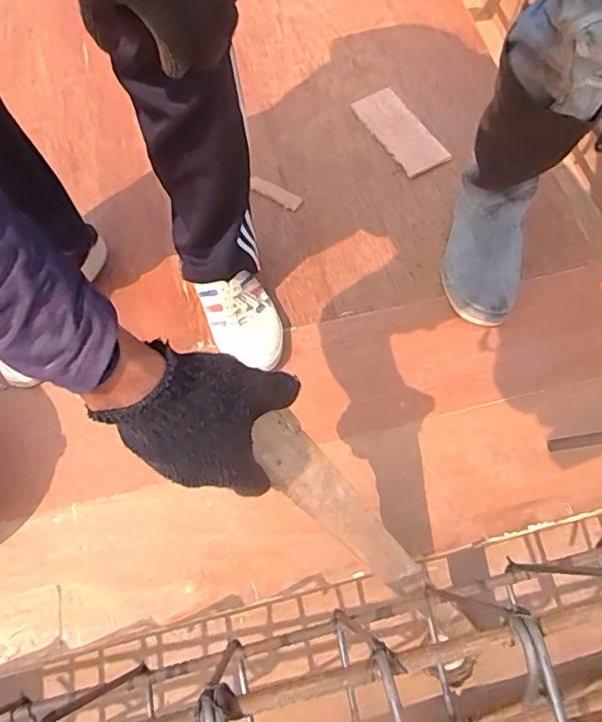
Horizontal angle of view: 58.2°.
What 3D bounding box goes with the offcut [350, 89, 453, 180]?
[{"bbox_3d":[0.167,-0.393,0.922,0.079,0.011,0.183,-27,68,-12],"label":"offcut"}]

